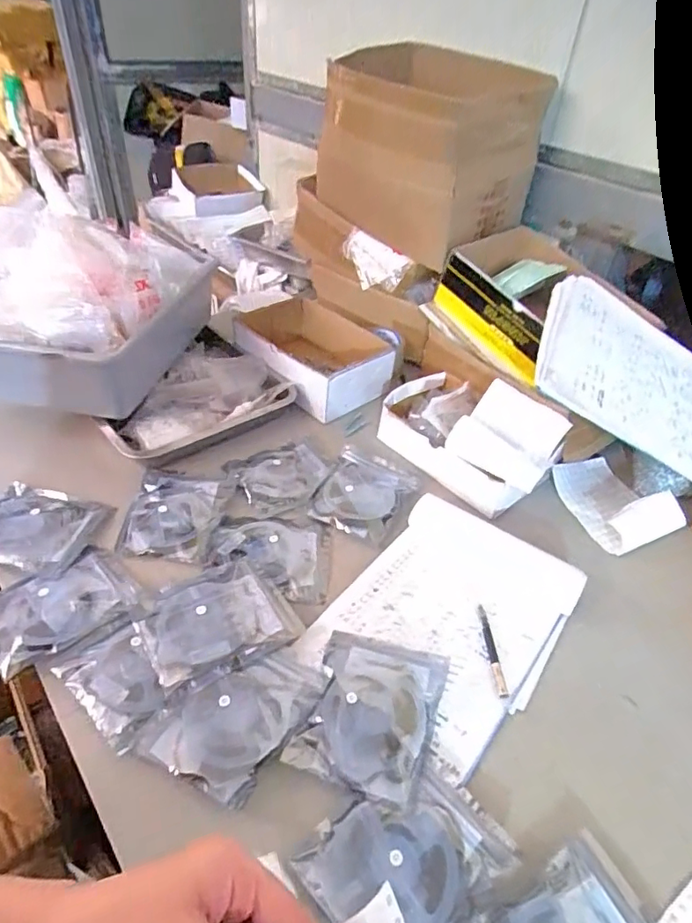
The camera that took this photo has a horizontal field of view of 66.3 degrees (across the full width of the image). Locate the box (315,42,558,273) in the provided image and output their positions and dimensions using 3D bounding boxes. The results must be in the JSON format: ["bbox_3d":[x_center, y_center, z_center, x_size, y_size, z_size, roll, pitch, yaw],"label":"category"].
[{"bbox_3d":[0.142,-0.539,0.919,0.252,0.255,0.291,-32,54,-34],"label":"box"}]

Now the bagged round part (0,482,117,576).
[{"bbox_3d":[-0.386,0.081,0.658,0.148,0.016,0.119,14,43,9],"label":"bagged round part"}]

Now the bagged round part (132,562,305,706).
[{"bbox_3d":[-0.141,0.173,0.569,0.144,0.018,0.117,-20,48,-26],"label":"bagged round part"}]

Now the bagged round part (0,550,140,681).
[{"bbox_3d":[-0.314,0.158,0.575,0.151,0.011,0.107,-25,50,-29],"label":"bagged round part"}]

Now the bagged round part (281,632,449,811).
[{"bbox_3d":[0.025,0.241,0.518,0.120,0.013,0.146,16,43,12],"label":"bagged round part"}]

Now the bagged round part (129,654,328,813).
[{"bbox_3d":[-0.098,0.235,0.500,0.103,0.009,0.155,30,47,25],"label":"bagged round part"}]

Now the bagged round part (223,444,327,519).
[{"bbox_3d":[-0.098,0.022,0.755,0.144,0.006,0.122,-16,46,-22],"label":"bagged round part"}]

